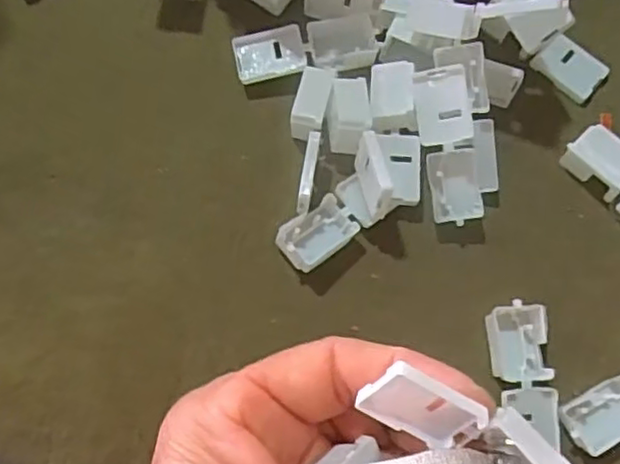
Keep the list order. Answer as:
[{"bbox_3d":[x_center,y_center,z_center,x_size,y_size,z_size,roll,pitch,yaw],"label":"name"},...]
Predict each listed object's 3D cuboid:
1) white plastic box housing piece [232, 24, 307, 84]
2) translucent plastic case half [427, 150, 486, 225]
[{"bbox_3d":[-0.016,-0.069,0.262,0.027,0.008,0.020,-12,76,-6],"label":"white plastic box housing piece"},{"bbox_3d":[0.054,-0.017,0.244,0.018,0.007,0.026,-7,86,9],"label":"translucent plastic case half"}]

